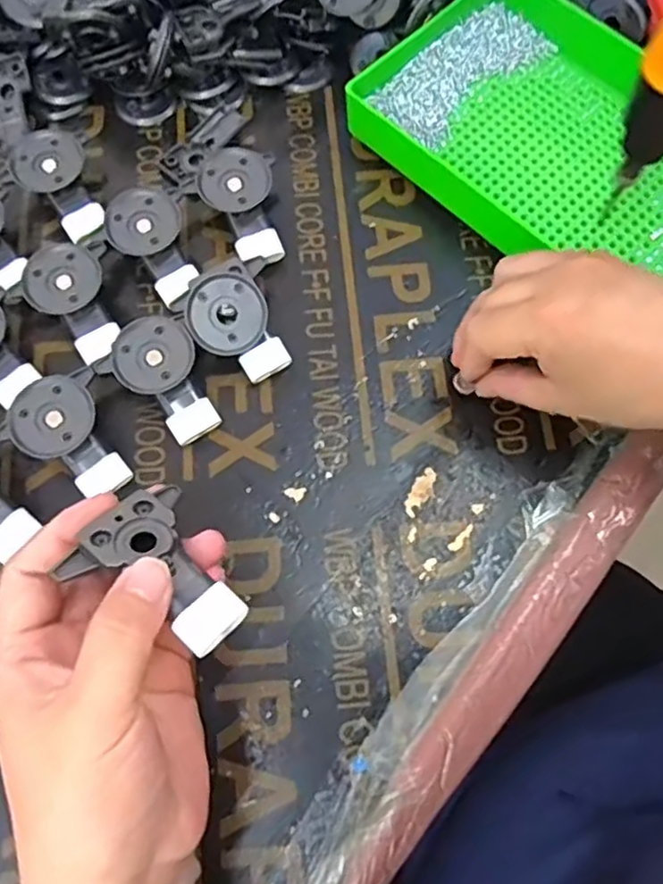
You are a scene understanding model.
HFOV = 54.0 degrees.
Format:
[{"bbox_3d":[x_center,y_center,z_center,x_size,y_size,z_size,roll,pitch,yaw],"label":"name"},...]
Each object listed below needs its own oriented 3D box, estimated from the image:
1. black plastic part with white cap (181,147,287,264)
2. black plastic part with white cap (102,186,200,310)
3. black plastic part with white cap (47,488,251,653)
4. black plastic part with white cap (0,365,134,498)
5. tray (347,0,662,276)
[{"bbox_3d":[-0.049,-0.141,0.389,0.048,0.028,0.064,-32,74,-10],"label":"black plastic part with white cap"},{"bbox_3d":[-0.100,-0.116,0.382,0.044,0.027,0.065,-35,75,-10],"label":"black plastic part with white cap"},{"bbox_3d":[-0.068,0.054,0.254,0.045,0.021,0.067,-28,72,-33],"label":"black plastic part with white cap"},{"bbox_3d":[-0.138,0.000,0.342,0.052,0.029,0.062,-29,74,-9],"label":"black plastic part with white cap"},{"bbox_3d":[0.145,-0.176,0.391,0.250,0.033,0.152,43,78,13],"label":"tray"}]

